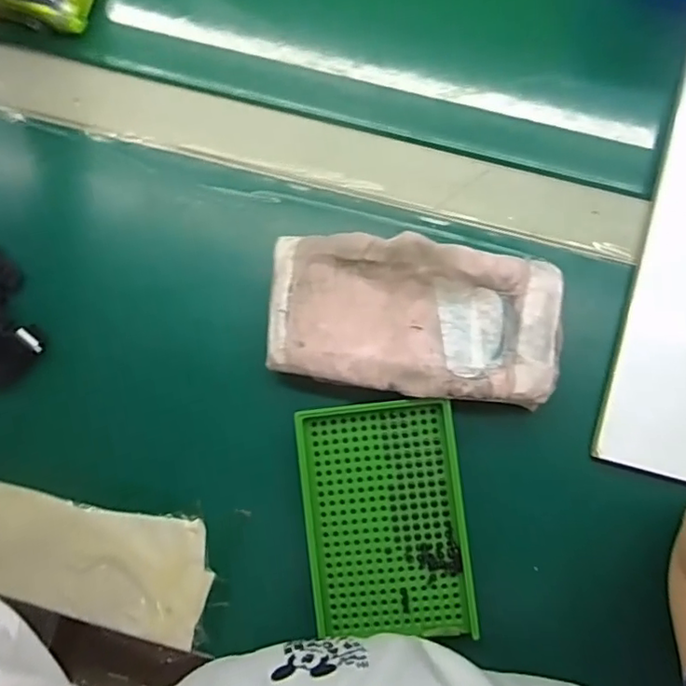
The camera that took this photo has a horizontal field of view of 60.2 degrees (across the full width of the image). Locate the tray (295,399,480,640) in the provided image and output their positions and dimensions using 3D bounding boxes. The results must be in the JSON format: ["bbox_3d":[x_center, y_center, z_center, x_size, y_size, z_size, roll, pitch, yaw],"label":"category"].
[{"bbox_3d":[0.025,0.103,0.350,0.089,0.025,0.132,-6,86,3],"label":"tray"}]

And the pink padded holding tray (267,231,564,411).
[{"bbox_3d":[0.041,-0.014,0.350,0.162,0.038,0.086,11,87,4],"label":"pink padded holding tray"}]

